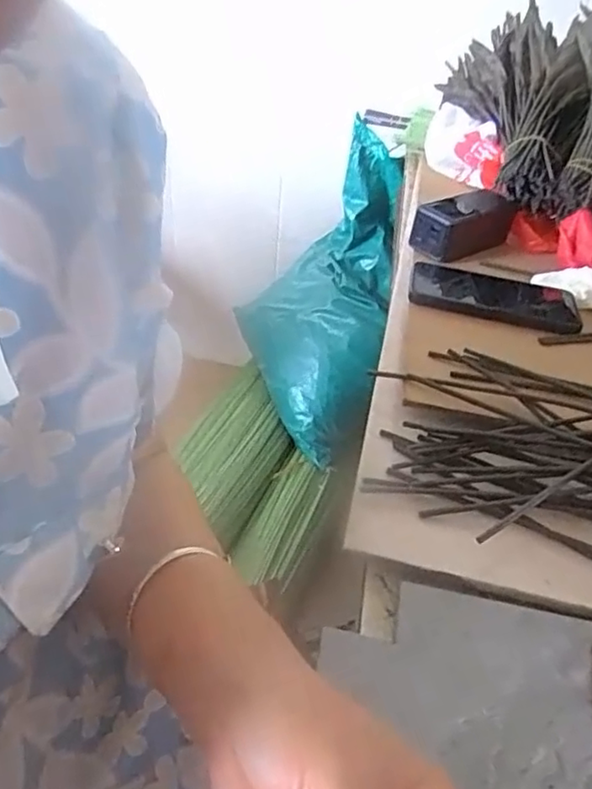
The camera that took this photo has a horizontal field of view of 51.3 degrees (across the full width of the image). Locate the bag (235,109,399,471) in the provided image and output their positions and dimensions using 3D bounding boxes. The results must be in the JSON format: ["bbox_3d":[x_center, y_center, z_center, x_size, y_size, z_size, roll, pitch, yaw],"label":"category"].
[{"bbox_3d":[0.063,-0.198,1.164,0.213,0.490,0.388,-15,46,-23],"label":"bag"}]

